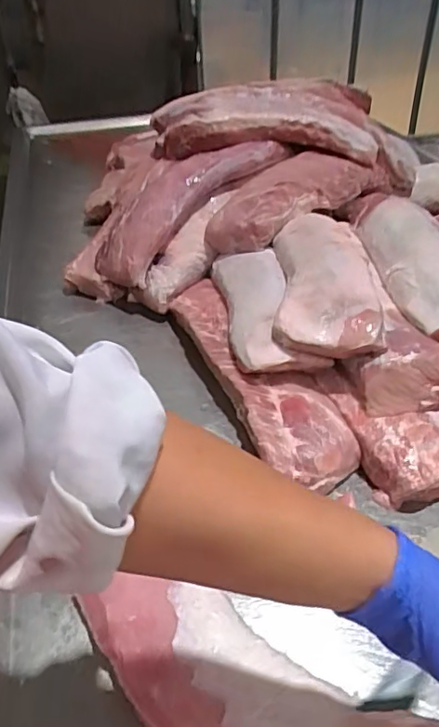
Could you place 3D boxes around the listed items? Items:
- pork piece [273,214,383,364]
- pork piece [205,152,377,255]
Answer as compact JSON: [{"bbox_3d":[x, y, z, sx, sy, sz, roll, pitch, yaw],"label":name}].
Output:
[{"bbox_3d":[0.150,-0.137,0.800,0.140,0.058,0.342,2,39,5],"label":"pork piece"},{"bbox_3d":[0.132,-0.303,1.007,0.135,0.070,0.371,28,47,32],"label":"pork piece"}]

